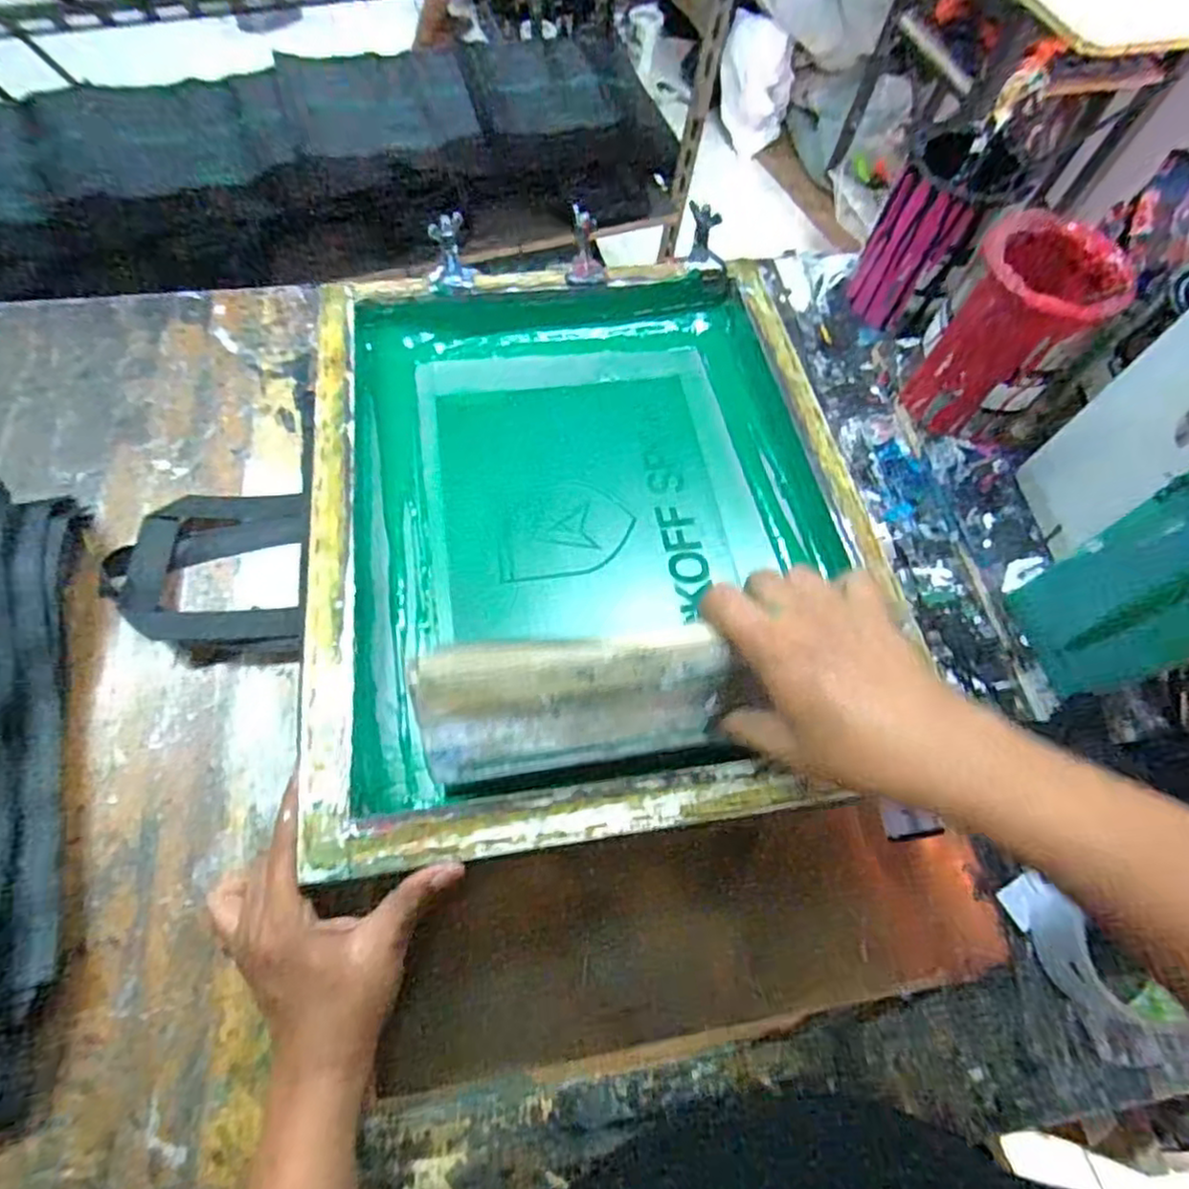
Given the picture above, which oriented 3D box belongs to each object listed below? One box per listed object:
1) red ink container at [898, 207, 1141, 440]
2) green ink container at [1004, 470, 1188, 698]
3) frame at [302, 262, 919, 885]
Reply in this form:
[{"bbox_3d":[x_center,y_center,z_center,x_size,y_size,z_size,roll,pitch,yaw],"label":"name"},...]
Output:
[{"bbox_3d":[0.335,-0.211,0.551,0.101,0.134,0.107,40,68,14],"label":"red ink container"},{"bbox_3d":[0.368,0.001,0.443,0.072,0.195,0.090,-14,66,-10],"label":"green ink container"},{"bbox_3d":[-0.003,-0.058,0.508,0.387,0.067,0.461,-7,57,-8],"label":"frame"}]

